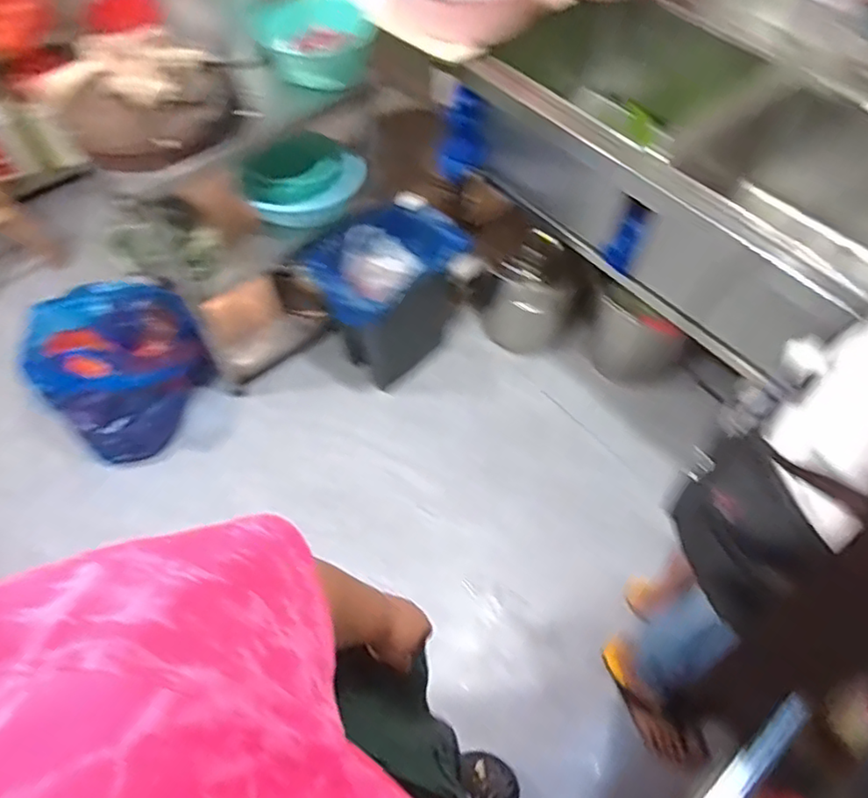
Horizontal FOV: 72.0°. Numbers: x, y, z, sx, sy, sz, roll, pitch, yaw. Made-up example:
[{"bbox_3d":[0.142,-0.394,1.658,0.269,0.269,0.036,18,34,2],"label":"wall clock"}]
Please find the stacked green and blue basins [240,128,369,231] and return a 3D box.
[{"bbox_3d":[-0.338,-0.558,1.511,0.290,0.099,0.290,0,58,1],"label":"stacked green and blue basins"}]

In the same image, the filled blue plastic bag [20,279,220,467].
[{"bbox_3d":[-0.829,-0.123,1.569,0.365,0.320,0.421,-38,65,-20],"label":"filled blue plastic bag"}]

